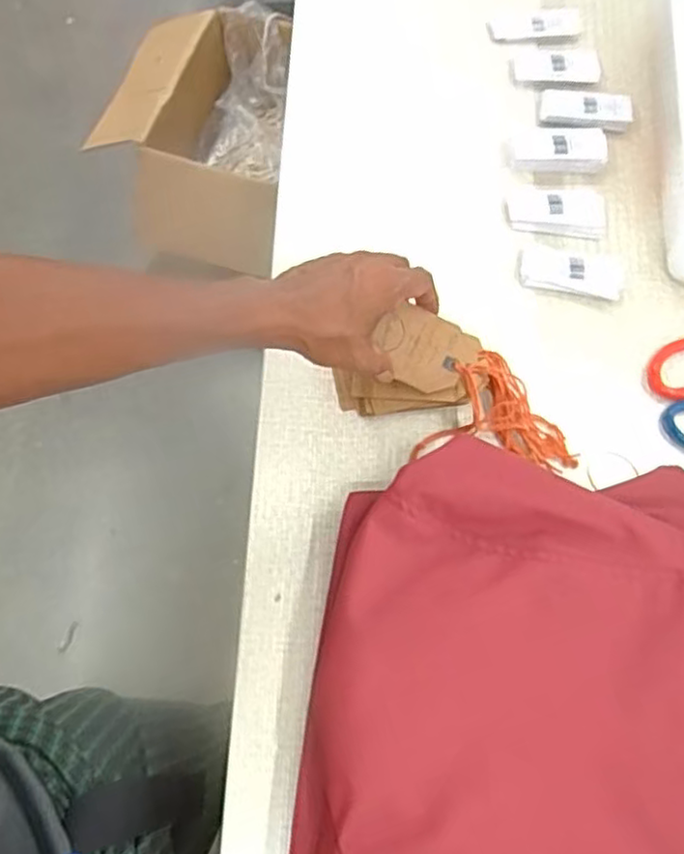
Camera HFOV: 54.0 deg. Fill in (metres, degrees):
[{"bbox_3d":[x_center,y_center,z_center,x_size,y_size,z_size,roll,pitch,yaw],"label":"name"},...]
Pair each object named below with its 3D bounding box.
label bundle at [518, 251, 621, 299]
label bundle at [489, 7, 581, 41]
[{"bbox_3d":[0.204,-0.138,0.595,0.089,0.010,0.044,11,70,2],"label":"label bundle"},{"bbox_3d":[0.202,-0.418,0.695,0.097,0.008,0.039,-7,70,-4],"label":"label bundle"}]

